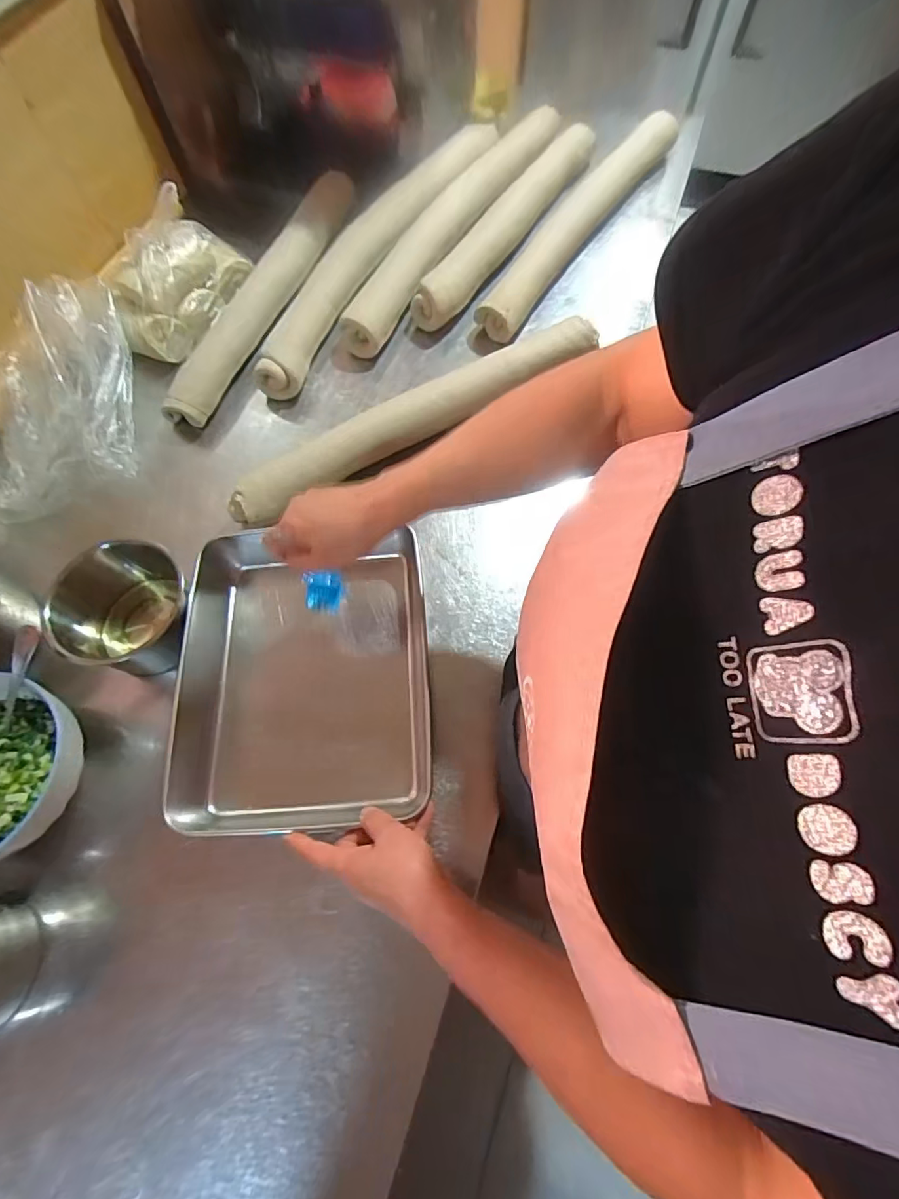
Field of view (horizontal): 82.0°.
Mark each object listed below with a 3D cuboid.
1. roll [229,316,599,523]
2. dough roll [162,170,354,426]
[{"bbox_3d":[-0.035,-0.233,0.654,0.518,0.052,0.057,-32,70,-12],"label":"roll"},{"bbox_3d":[-0.263,-0.446,0.738,0.076,0.050,0.483,21,69,10],"label":"dough roll"}]

